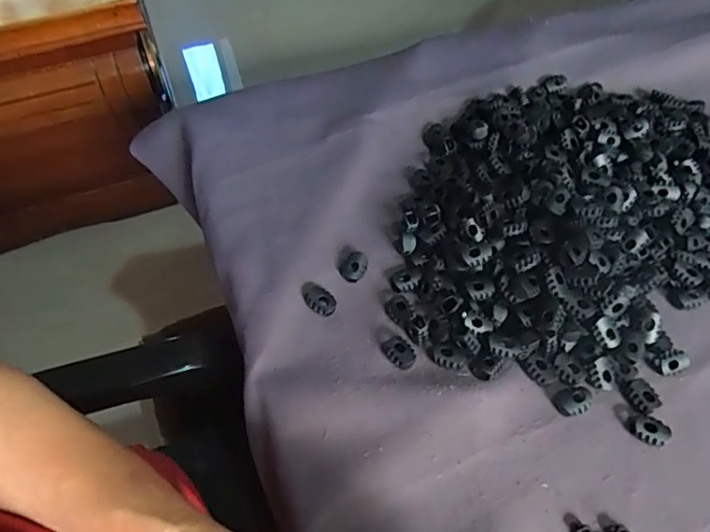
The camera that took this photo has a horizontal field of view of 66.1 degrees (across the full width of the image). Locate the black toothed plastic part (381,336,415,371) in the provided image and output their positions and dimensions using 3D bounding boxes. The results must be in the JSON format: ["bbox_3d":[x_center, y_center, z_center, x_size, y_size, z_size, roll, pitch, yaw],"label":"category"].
[{"bbox_3d":[0.030,0.056,0.359,0.015,0.008,0.024,-36,64,-22],"label":"black toothed plastic part"}]

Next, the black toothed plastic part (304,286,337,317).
[{"bbox_3d":[-0.025,0.024,0.384,0.026,0.006,0.016,39,64,22],"label":"black toothed plastic part"}]

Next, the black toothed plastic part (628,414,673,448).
[{"bbox_3d":[0.184,0.103,0.339,0.023,0.008,0.015,28,61,16],"label":"black toothed plastic part"}]

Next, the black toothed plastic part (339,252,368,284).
[{"bbox_3d":[-0.001,0.000,0.398,0.019,0.008,0.021,36,63,21],"label":"black toothed plastic part"}]

